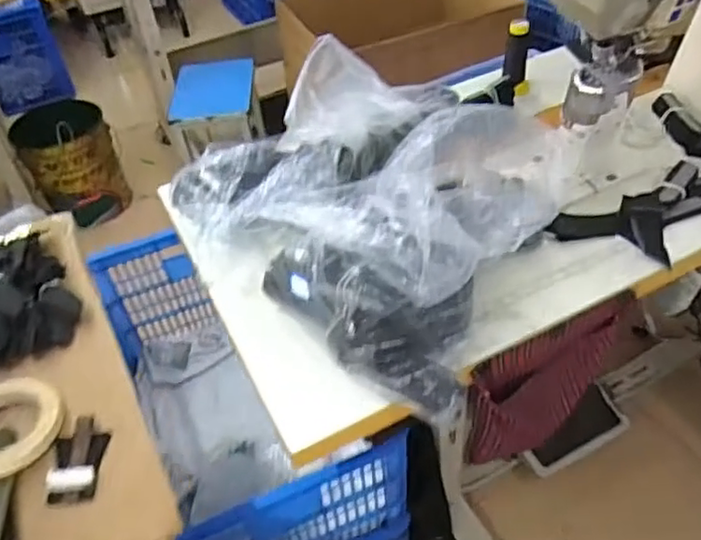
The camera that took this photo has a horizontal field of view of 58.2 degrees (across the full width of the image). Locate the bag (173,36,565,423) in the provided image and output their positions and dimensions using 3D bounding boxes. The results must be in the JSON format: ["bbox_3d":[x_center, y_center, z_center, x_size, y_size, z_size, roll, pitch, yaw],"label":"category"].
[{"bbox_3d":[0.053,-0.101,0.800,0.384,0.192,0.429,-34,51,-25],"label":"bag"}]

